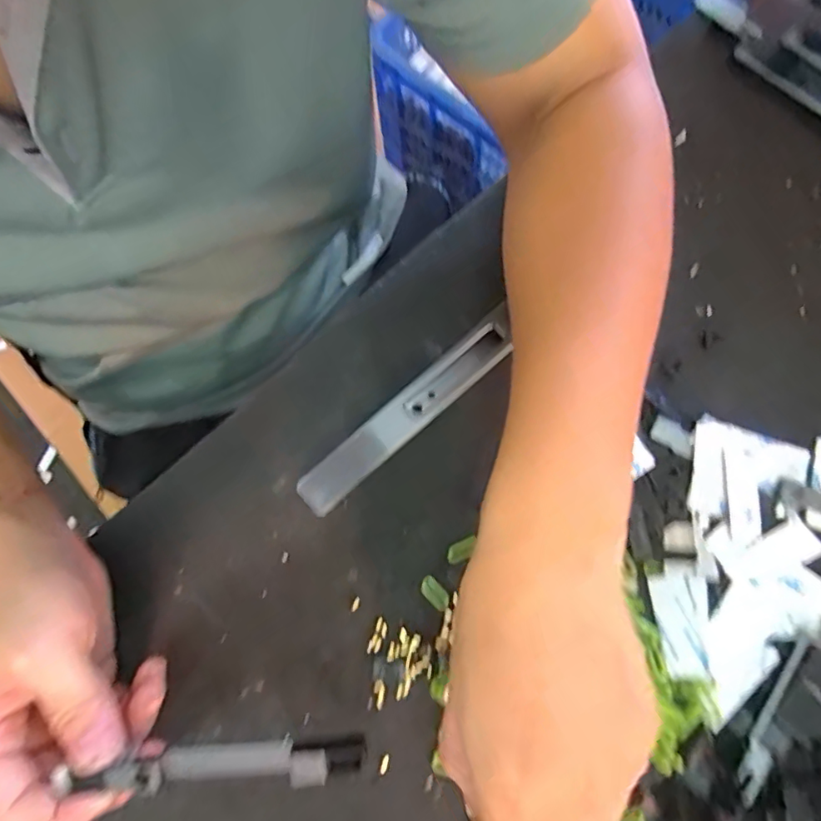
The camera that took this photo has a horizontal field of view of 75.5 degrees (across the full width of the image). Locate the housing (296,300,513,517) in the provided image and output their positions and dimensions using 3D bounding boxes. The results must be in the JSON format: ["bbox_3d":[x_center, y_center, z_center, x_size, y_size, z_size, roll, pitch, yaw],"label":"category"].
[{"bbox_3d":[-0.001,0.000,0.327,0.162,0.018,0.028,-41,79,-7],"label":"housing"}]

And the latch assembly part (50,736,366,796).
[{"bbox_3d":[-0.087,0.159,0.236,0.134,0.008,0.018,-7,77,3],"label":"latch assembly part"}]

